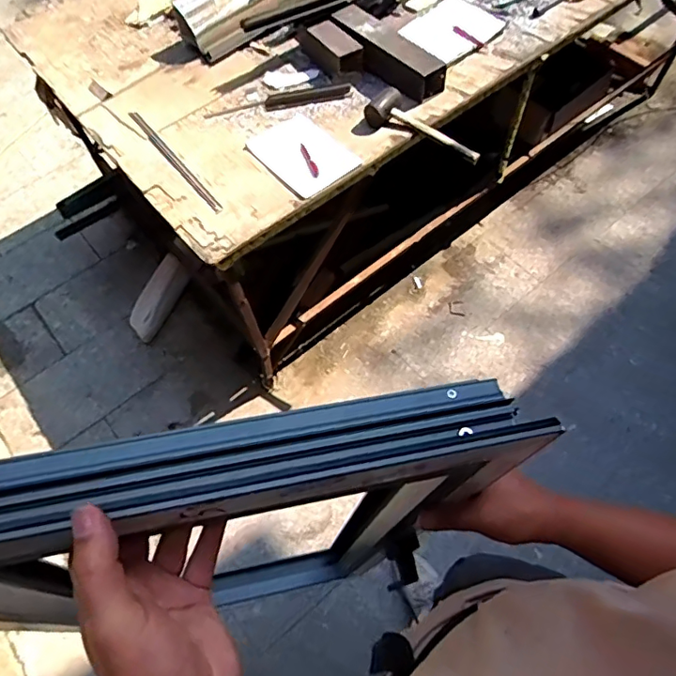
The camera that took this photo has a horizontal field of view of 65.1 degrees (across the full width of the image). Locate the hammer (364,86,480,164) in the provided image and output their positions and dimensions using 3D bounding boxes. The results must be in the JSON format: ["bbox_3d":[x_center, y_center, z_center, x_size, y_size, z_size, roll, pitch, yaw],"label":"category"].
[{"bbox_3d":[0.211,-0.516,1.262,0.294,0.053,0.109,29,67,17],"label":"hammer"}]

